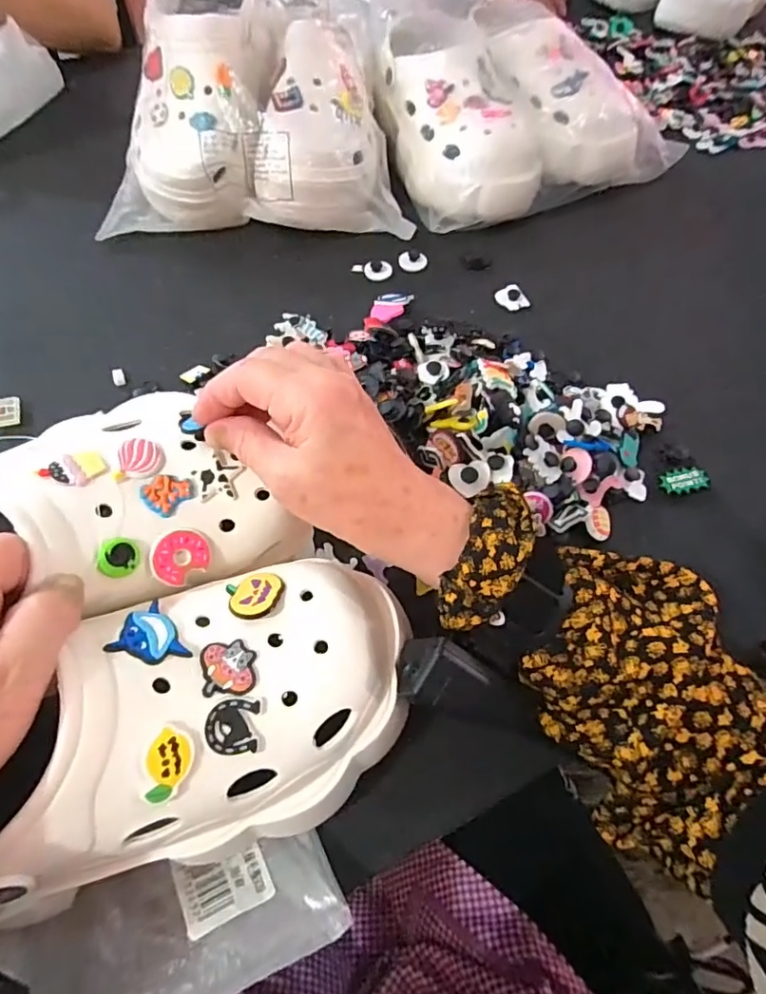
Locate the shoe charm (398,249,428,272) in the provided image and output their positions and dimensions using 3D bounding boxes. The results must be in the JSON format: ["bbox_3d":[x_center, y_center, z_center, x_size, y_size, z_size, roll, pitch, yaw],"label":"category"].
[{"bbox_3d":[0.029,-0.226,0.520,0.028,0.004,0.021,-14,90,-5],"label":"shoe charm"}]

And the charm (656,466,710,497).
[{"bbox_3d":[0.213,-0.013,0.388,0.034,0.007,0.021,-8,61,-8],"label":"charm"}]

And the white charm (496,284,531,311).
[{"bbox_3d":[0.117,-0.181,0.499,0.024,0.011,0.029,-23,64,-15],"label":"white charm"}]

